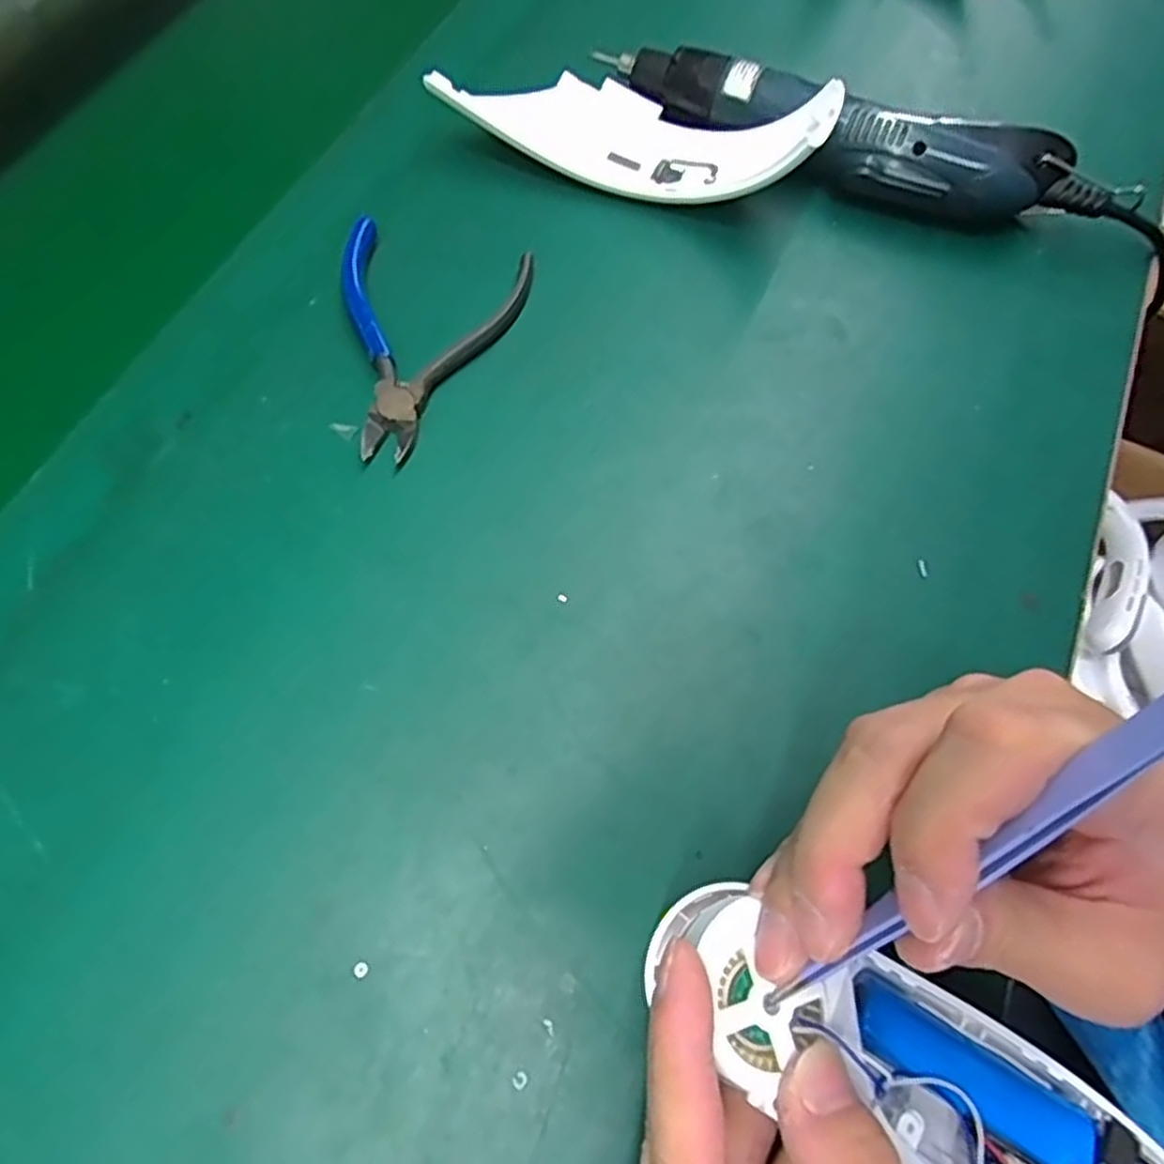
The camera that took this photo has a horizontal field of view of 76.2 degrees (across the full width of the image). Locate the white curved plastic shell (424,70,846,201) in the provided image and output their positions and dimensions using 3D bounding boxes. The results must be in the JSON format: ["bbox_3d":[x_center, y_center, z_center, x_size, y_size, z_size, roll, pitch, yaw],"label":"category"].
[{"bbox_3d":[0.029,-0.214,0.344,0.164,0.050,0.056,23,68,7],"label":"white curved plastic shell"}]

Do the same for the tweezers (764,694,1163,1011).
[{"bbox_3d":[0.084,0.056,0.154,0.007,0.010,0.131,45,116,15],"label":"tweezers"}]

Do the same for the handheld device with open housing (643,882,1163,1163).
[{"bbox_3d":[0.100,0.144,0.206,0.172,0.041,0.049,36,69,-4],"label":"handheld device with open housing"}]

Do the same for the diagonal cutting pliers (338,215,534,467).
[{"bbox_3d":[-0.080,-0.110,0.315,0.082,0.011,0.113,29,69,9],"label":"diagonal cutting pliers"}]

